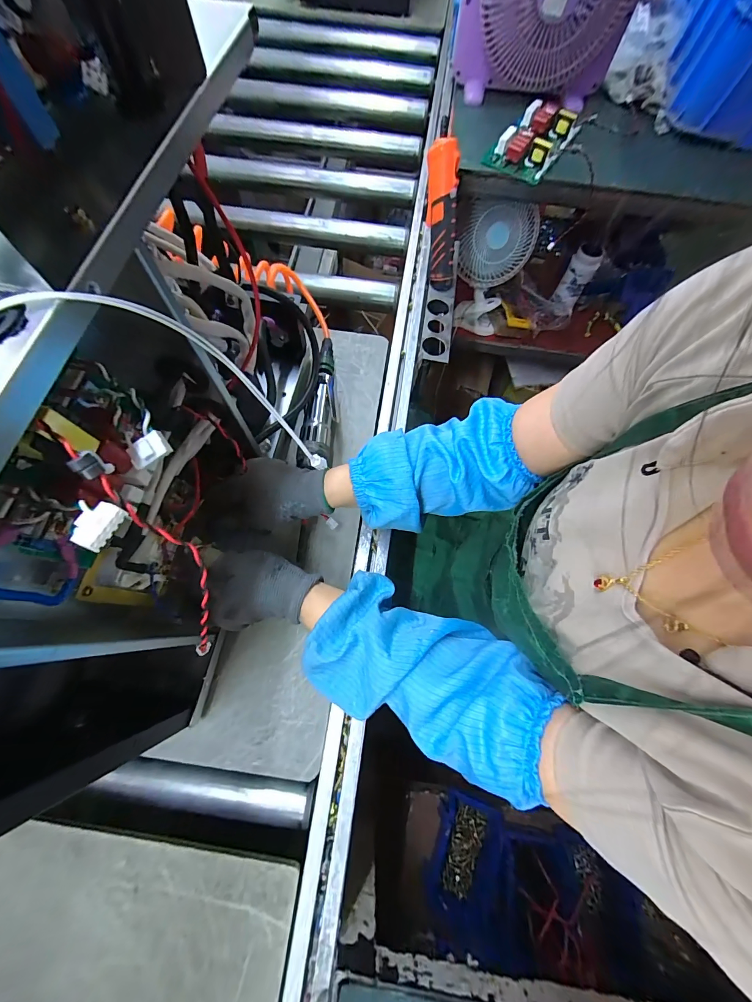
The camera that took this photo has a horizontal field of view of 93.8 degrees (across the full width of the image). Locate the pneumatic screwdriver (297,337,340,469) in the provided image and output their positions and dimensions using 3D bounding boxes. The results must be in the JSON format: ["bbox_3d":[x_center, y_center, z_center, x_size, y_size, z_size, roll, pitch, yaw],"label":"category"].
[{"bbox_3d":[-0.070,-0.140,0.499,0.044,0.043,0.202,7,70,1],"label":"pneumatic screwdriver"}]

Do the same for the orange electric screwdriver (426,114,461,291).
[{"bbox_3d":[0.110,-0.474,0.583,0.045,0.215,0.037,-12,40,-6],"label":"orange electric screwdriver"}]

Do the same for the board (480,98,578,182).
[{"bbox_3d":[0.310,-0.702,0.687,0.121,0.040,0.190,37,73,11],"label":"board"}]

